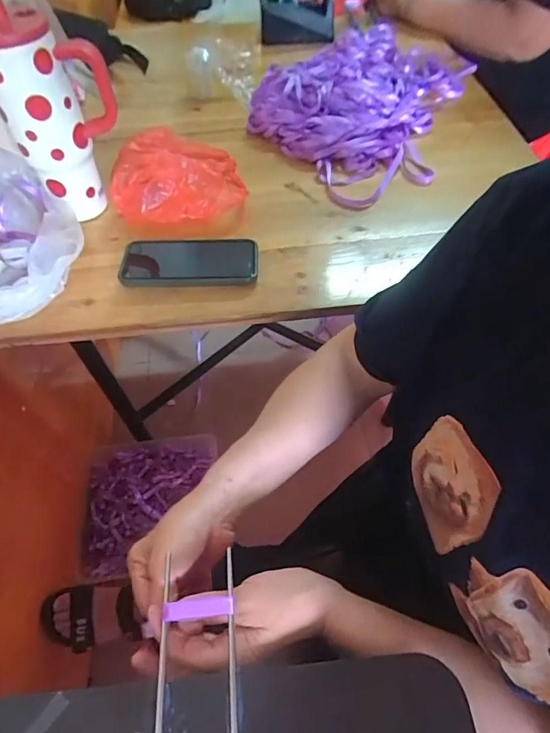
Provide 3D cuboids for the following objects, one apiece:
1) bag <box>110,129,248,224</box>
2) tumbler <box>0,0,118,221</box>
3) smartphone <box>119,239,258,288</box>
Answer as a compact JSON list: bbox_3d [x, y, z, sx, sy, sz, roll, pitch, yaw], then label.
[{"bbox_3d":[-0.133,-0.274,0.614,0.175,0.054,0.184,-5,56,-3],"label":"bag"},{"bbox_3d":[-0.242,-0.280,0.511,0.108,0.209,0.086,18,58,12],"label":"tumbler"},{"bbox_3d":[-0.103,-0.129,0.534,0.161,0.014,0.082,-1,51,0],"label":"smartphone"}]

